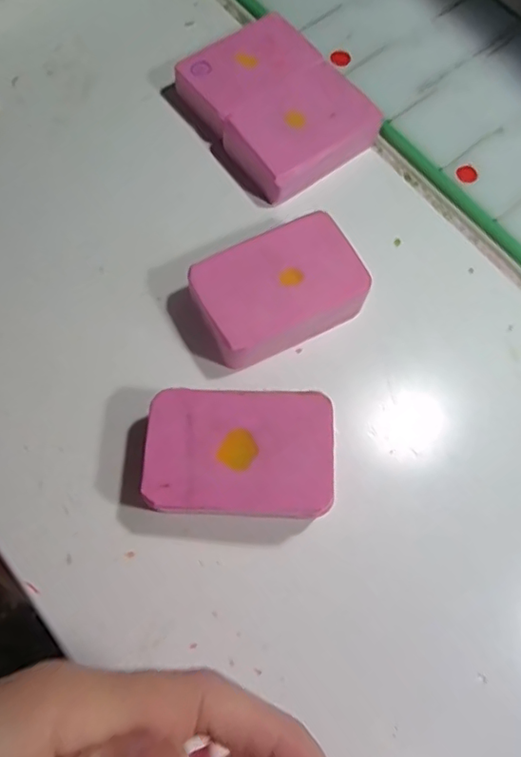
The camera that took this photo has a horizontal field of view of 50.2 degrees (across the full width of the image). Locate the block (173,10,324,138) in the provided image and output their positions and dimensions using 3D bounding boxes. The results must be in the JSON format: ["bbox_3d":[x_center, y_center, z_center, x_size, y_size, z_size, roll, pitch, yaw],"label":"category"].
[{"bbox_3d":[-0.007,-0.156,0.286,0.071,0.016,0.043,-34,76,-13],"label":"block"}]

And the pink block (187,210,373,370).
[{"bbox_3d":[0.008,-0.039,0.246,0.071,0.024,0.048,-25,74,-11],"label":"pink block"}]

